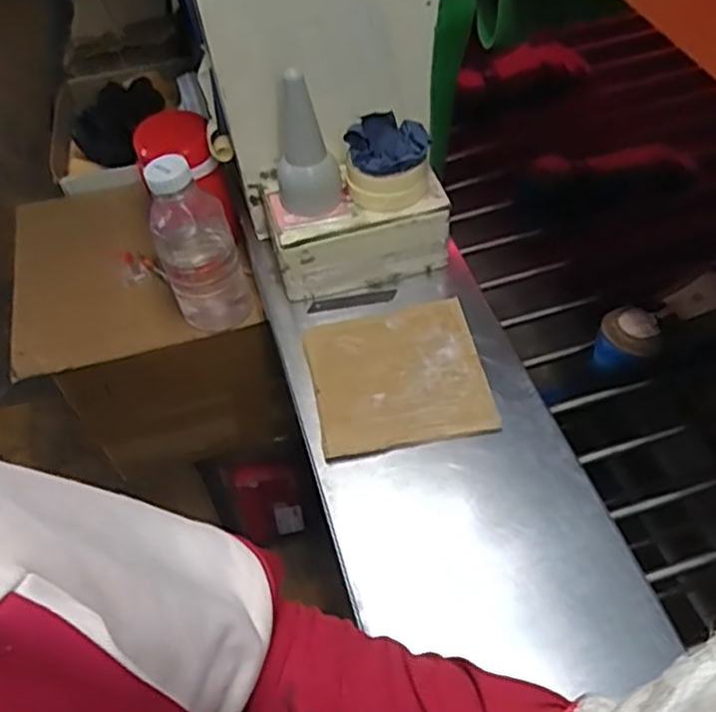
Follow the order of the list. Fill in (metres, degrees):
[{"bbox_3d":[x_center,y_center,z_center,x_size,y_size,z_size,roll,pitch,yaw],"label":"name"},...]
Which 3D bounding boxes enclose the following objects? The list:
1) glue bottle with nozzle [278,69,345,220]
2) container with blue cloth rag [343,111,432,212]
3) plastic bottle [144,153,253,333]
[{"bbox_3d":[-0.055,-0.221,0.747,0.069,0.156,0.060,-7,51,-1],"label":"glue bottle with nozzle"},{"bbox_3d":[0.033,-0.209,0.762,0.092,0.079,0.073,-3,51,3],"label":"container with blue cloth rag"},{"bbox_3d":[-0.187,-0.120,0.848,0.088,0.241,0.067,-17,52,-8],"label":"plastic bottle"}]

